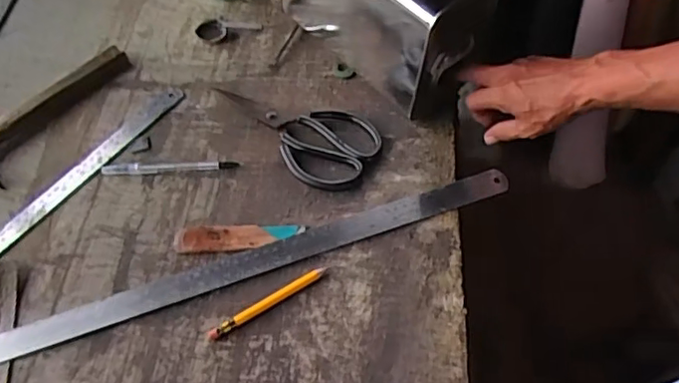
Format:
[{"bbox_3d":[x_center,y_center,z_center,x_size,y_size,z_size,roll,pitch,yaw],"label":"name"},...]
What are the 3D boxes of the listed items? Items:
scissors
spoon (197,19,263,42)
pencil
[{"bbox_3d":[-0.048,-0.075,0.659,0.196,0.016,0.100,34,65,24],"label":"scissors"},{"bbox_3d":[-0.144,-0.207,0.758,0.081,0.007,0.037,3,56,6],"label":"spoon"},{"bbox_3d":[-0.065,0.100,0.542,0.120,0.008,0.012,-29,58,-15],"label":"pencil"}]

